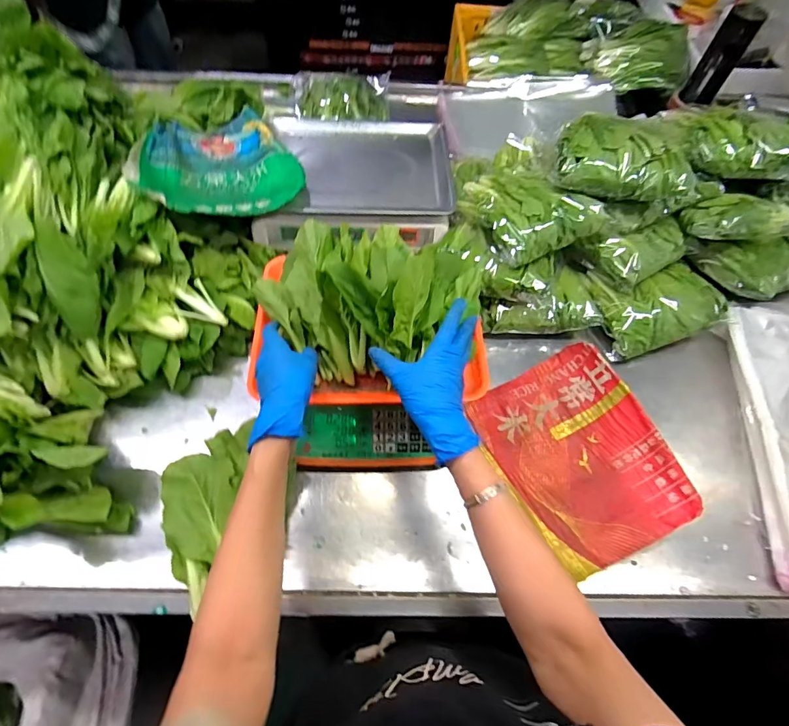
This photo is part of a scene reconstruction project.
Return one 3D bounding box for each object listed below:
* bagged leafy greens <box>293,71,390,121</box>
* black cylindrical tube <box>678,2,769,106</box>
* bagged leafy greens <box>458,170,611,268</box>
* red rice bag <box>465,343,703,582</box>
[{"bbox_3d":[-0.110,-0.569,0.948,0.212,0.058,0.202,-9,62,-7],"label":"bagged leafy greens"},{"bbox_3d":[0.701,-0.652,0.945,0.071,0.188,0.066,33,65,15],"label":"black cylindrical tube"},{"bbox_3d":[0.211,-0.249,0.683,0.184,0.059,0.180,-22,64,-14],"label":"bagged leafy greens"},{"bbox_3d":[0.239,0.122,0.597,0.215,0.064,0.274,-21,64,-13],"label":"red rice bag"}]

